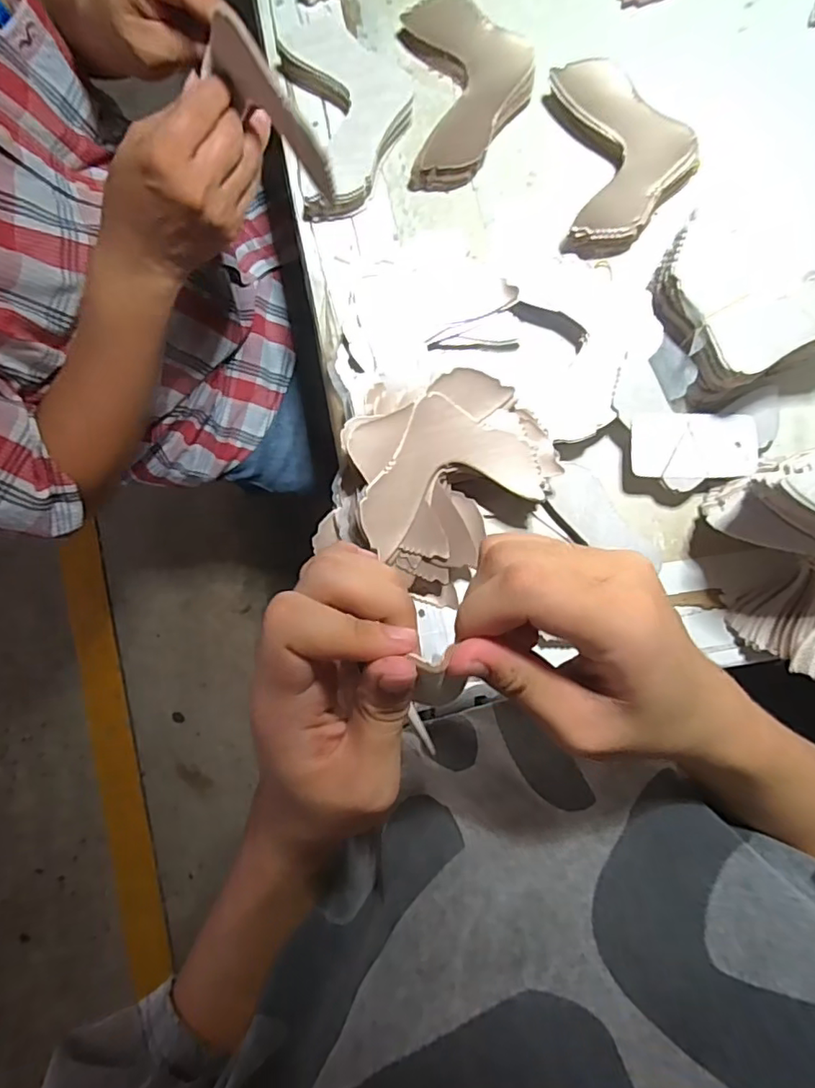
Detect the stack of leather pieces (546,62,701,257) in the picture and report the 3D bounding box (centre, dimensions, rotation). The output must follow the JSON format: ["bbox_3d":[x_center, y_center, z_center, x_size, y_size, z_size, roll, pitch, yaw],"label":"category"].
[{"bbox_3d":[0.187,-0.335,0.494,0.108,0.042,0.150,-5,88,4],"label":"stack of leather pieces"}]

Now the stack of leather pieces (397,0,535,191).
[{"bbox_3d":[0.051,-0.404,0.508,0.117,0.037,0.161,-2,88,4],"label":"stack of leather pieces"}]

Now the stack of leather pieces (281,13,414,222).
[{"bbox_3d":[-0.051,-0.386,0.514,0.108,0.037,0.165,-9,87,4],"label":"stack of leather pieces"}]

